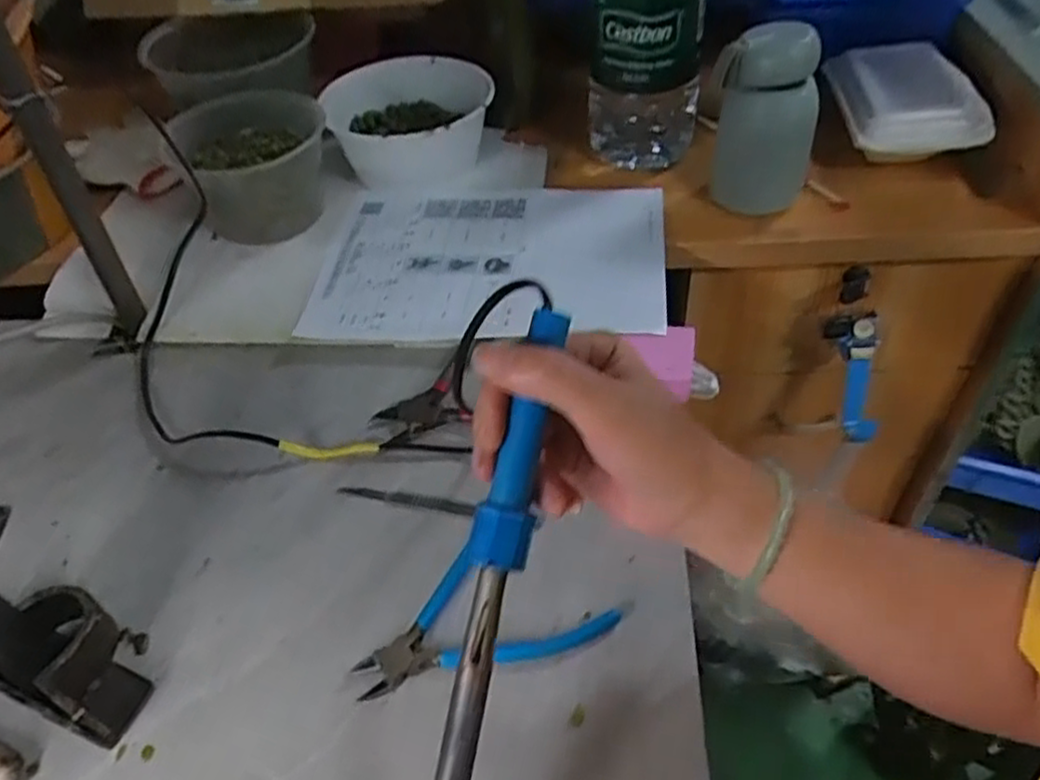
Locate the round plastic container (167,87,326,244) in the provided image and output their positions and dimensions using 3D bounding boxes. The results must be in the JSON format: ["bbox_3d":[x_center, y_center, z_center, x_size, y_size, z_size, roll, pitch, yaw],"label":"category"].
[{"bbox_3d":[-0.257,-0.212,0.710,0.131,0.094,0.131,-3,47,3],"label":"round plastic container"}]

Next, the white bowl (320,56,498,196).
[{"bbox_3d":[-0.117,-0.286,0.783,0.166,0.069,0.176,-3,47,3],"label":"white bowl"}]

